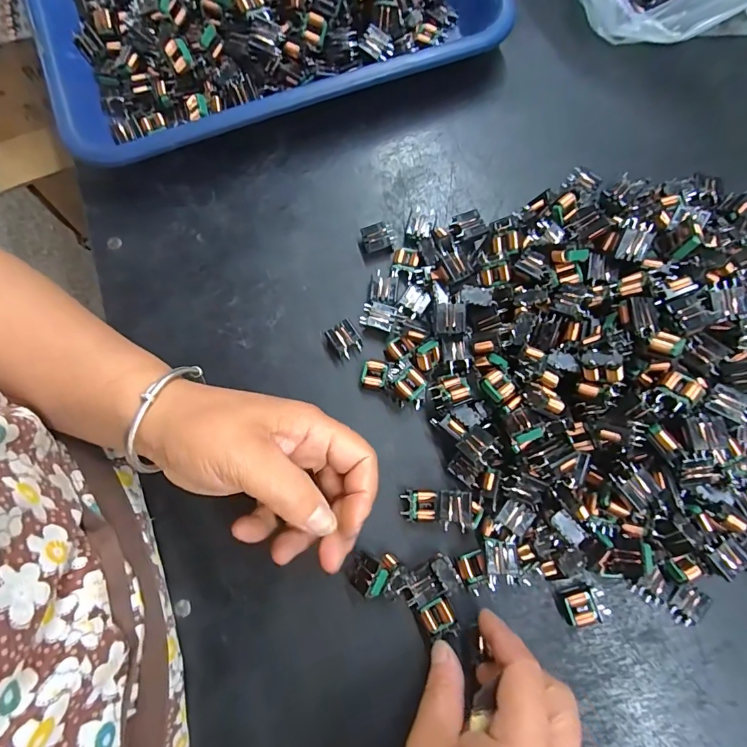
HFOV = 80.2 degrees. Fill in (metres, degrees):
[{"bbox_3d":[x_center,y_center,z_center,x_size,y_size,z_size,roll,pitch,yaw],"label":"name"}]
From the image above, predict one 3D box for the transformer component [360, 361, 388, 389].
[{"bbox_3d":[0.001,0.001,0.296,0.016,0.011,0.017,9,77,3],"label":"transformer component"}]

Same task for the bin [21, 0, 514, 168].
[{"bbox_3d":[-0.090,-0.303,0.340,0.343,0.070,0.251,-19,77,-4],"label":"bin"}]

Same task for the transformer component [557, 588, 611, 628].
[{"bbox_3d":[0.125,0.137,0.262,0.024,0.009,0.018,-13,77,-2],"label":"transformer component"}]

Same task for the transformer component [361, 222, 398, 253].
[{"bbox_3d":[0.004,-0.096,0.315,0.022,0.012,0.019,-15,77,-3],"label":"transformer component"}]

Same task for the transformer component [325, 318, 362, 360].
[{"bbox_3d":[-0.019,-0.023,0.299,0.018,0.011,0.021,-33,78,-7],"label":"transformer component"}]

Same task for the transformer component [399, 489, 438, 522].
[{"bbox_3d":[0.028,0.082,0.276,0.022,0.007,0.020,1,77,1],"label":"transformer component"}]

